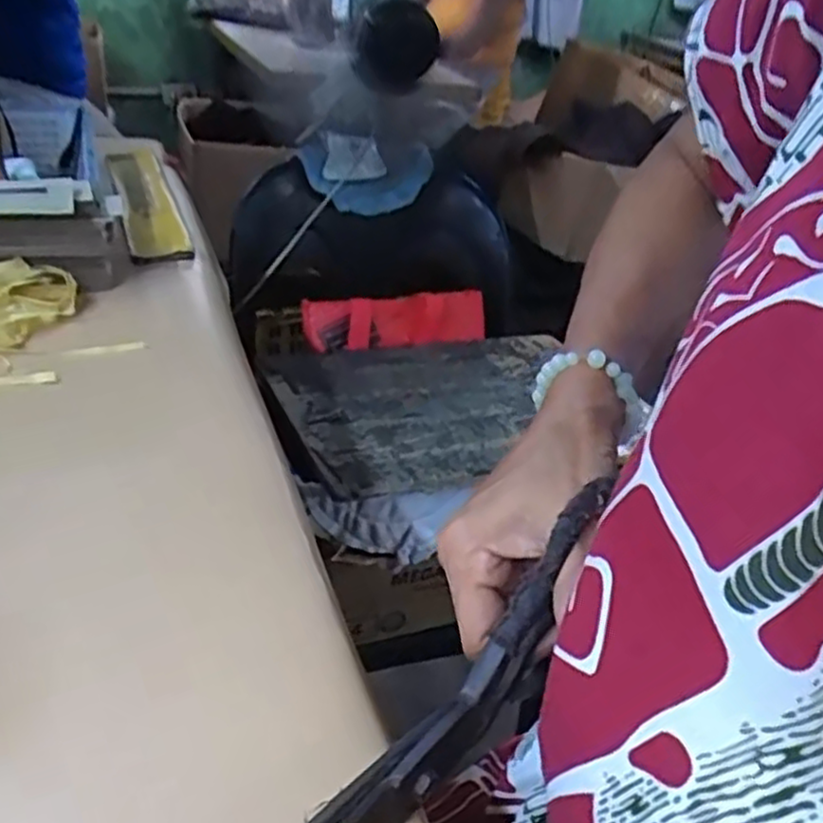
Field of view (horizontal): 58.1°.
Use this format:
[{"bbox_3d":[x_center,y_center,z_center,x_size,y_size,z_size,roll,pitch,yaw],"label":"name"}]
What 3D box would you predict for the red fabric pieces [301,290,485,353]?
[{"bbox_3d":[-0.016,-0.108,0.874,0.220,0.057,0.033,-6,36,-21],"label":"red fabric pieces"}]

